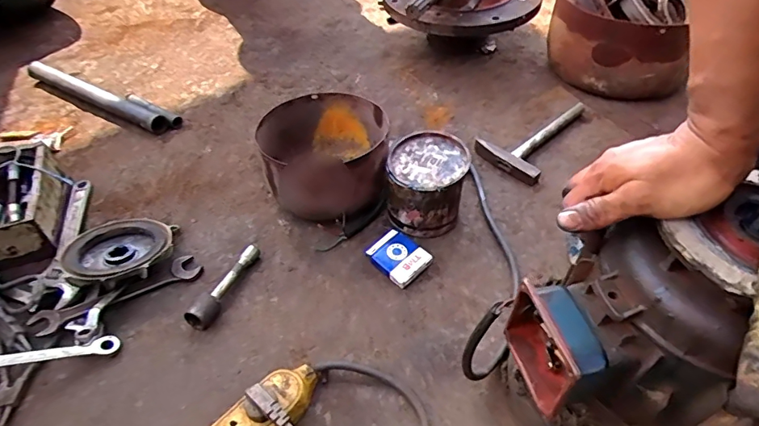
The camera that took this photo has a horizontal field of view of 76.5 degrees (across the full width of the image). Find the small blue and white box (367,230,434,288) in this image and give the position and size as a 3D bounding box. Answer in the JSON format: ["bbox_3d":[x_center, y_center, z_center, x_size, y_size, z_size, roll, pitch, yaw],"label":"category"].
[{"bbox_3d":[0.028,0.066,0.715,0.072,0.024,0.079,-36,56,-28],"label":"small blue and white box"}]

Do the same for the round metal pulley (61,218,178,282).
[{"bbox_3d":[-0.386,0.052,0.723,0.141,0.024,0.165,-9,31,-15],"label":"round metal pulley"}]

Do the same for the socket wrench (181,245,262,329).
[{"bbox_3d":[-0.216,0.094,0.680,0.031,0.038,0.152,15,49,15],"label":"socket wrench"}]

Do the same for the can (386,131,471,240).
[{"bbox_3d":[0.072,-0.044,0.760,0.120,0.104,0.132,0,47,0],"label":"can"}]

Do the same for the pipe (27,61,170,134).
[{"bbox_3d":[-0.641,-0.274,1.085,0.504,0.039,0.057,24,52,22],"label":"pipe"}]

